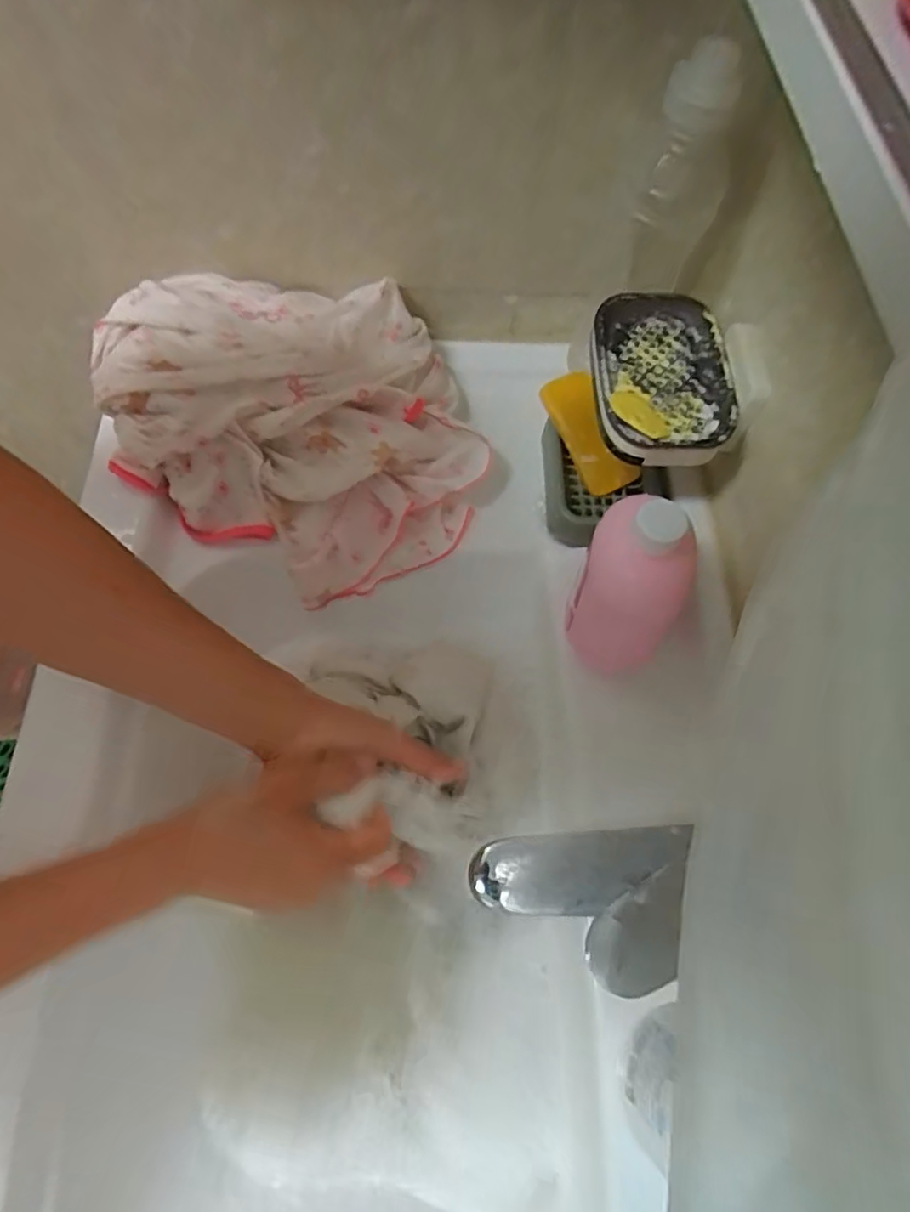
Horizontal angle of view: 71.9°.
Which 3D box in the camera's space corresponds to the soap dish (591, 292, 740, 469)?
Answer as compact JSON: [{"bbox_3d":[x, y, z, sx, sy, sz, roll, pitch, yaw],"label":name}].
[{"bbox_3d":[0.140,-0.159,0.433,0.089,0.026,0.132,-2,66,-4],"label":"soap dish"}]

